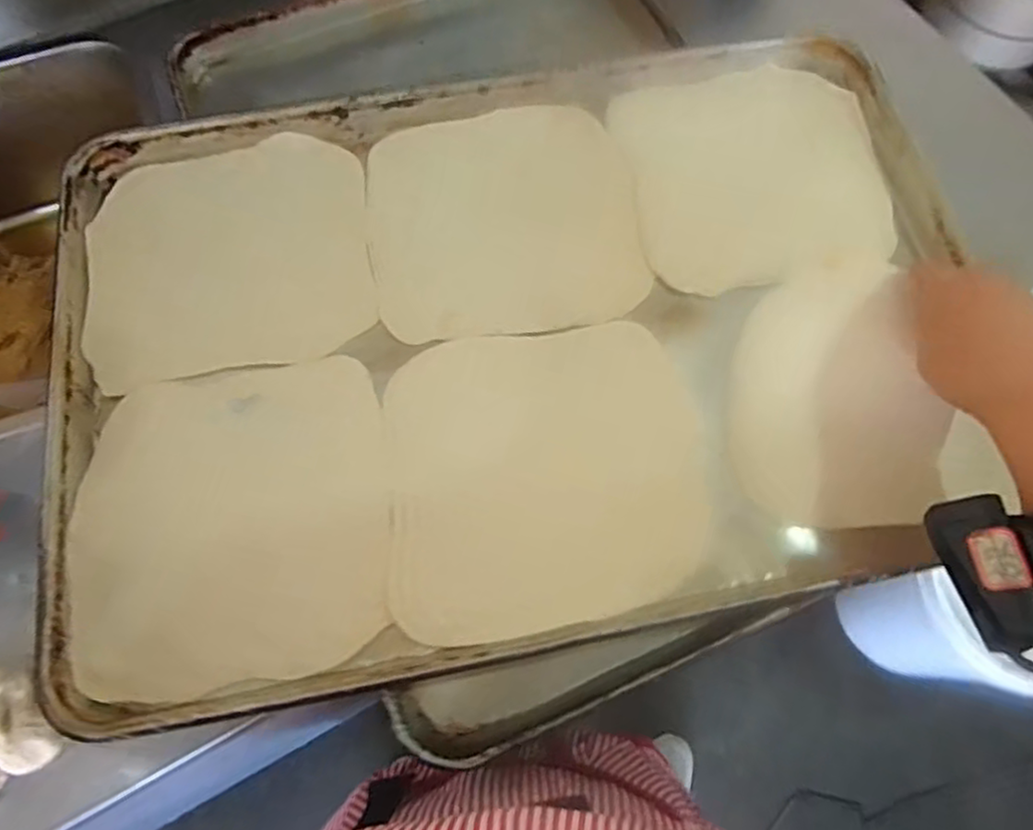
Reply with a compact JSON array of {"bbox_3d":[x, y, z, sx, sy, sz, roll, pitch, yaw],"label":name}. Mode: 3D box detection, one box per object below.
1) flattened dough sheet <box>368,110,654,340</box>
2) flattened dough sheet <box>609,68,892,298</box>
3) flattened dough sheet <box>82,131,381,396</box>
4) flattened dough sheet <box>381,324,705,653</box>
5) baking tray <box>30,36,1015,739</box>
[{"bbox_3d":[-0.009,-0.141,0.477,0.187,0.014,0.179,-8,69,-3],"label":"flattened dough sheet"},{"bbox_3d":[0.175,-0.179,0.489,0.182,0.012,0.173,-9,75,-4],"label":"flattened dough sheet"},{"bbox_3d":[-0.200,-0.114,0.466,0.186,0.014,0.177,-12,69,-5],"label":"flattened dough sheet"},{"bbox_3d":[0.019,0.035,0.415,0.190,0.012,0.187,-6,69,-2],"label":"flattened dough sheet"},{"bbox_3d":[0.003,-0.057,0.444,0.577,0.036,0.392,-9,69,-4],"label":"baking tray"}]

